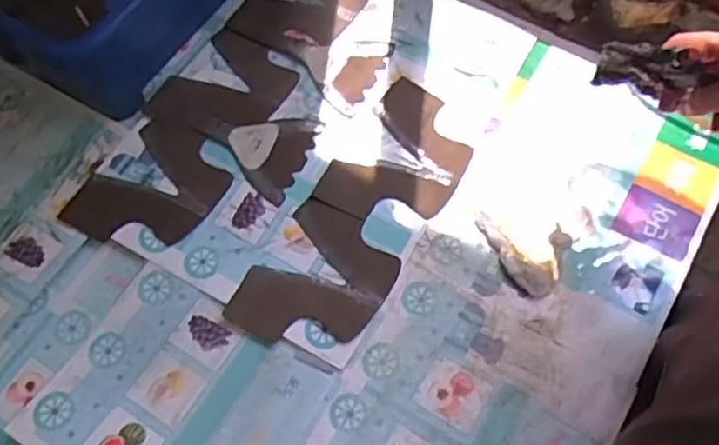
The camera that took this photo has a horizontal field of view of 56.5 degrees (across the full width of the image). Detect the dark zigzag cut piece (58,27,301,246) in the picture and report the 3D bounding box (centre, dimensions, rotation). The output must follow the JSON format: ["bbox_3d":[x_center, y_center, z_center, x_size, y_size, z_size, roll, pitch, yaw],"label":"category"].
[{"bbox_3d":[-0.210,-0.107,0.827,0.150,0.008,0.315,25,67,12],"label":"dark zigzag cut piece"}]

